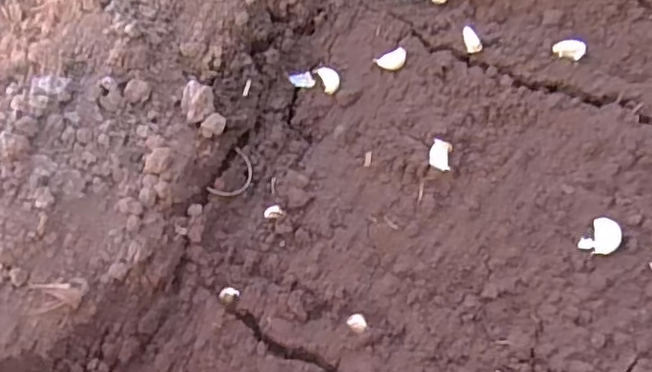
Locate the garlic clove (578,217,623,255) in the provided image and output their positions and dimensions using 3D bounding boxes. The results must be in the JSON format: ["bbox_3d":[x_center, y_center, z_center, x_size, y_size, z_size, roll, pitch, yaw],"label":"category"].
[{"bbox_3d":[0.257,0.047,0.576,0.030,0.012,0.038,35,63,22],"label":"garlic clove"}]

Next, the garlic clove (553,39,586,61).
[{"bbox_3d":[0.268,-0.150,0.685,0.032,0.014,0.025,27,60,18],"label":"garlic clove"}]

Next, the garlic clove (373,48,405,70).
[{"bbox_3d":[0.073,-0.139,0.687,0.034,0.011,0.020,-19,57,-11],"label":"garlic clove"}]

